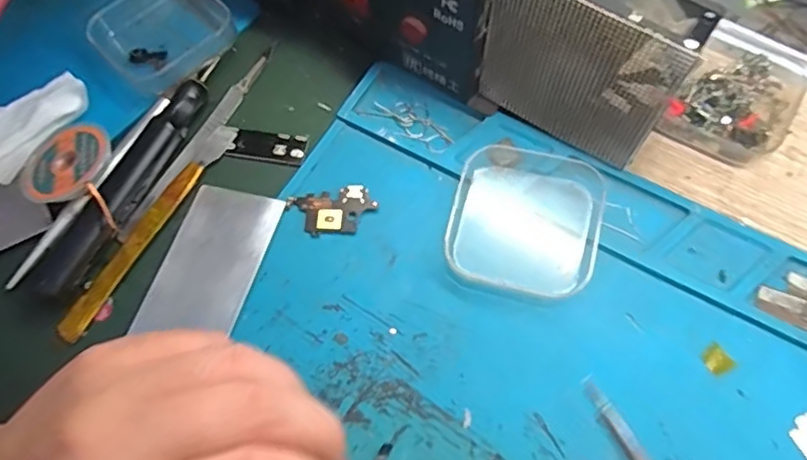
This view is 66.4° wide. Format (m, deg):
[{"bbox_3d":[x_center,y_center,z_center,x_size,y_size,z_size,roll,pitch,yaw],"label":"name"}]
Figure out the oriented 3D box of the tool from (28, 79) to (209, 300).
[{"bbox_3d":[-0.133,-0.023,0.293,0.022,0.013,0.121,24,70,12],"label":"tool"}]

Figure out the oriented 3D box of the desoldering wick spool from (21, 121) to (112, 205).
[{"bbox_3d":[-0.158,-0.033,0.292,0.043,0.012,0.040,-1,66,2],"label":"desoldering wick spool"}]

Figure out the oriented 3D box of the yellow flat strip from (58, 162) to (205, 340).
[{"bbox_3d":[-0.125,0.007,0.284,0.011,0.004,0.096,26,70,13],"label":"yellow flat strip"}]

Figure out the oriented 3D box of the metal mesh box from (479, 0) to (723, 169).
[{"bbox_3d":[0.076,-0.072,0.262,0.078,0.082,0.028,29,71,14],"label":"metal mesh box"}]

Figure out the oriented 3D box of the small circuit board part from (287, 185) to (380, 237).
[{"bbox_3d":[-0.032,-0.009,0.286,0.039,0.004,0.022,-10,66,-2],"label":"small circuit board part"}]

